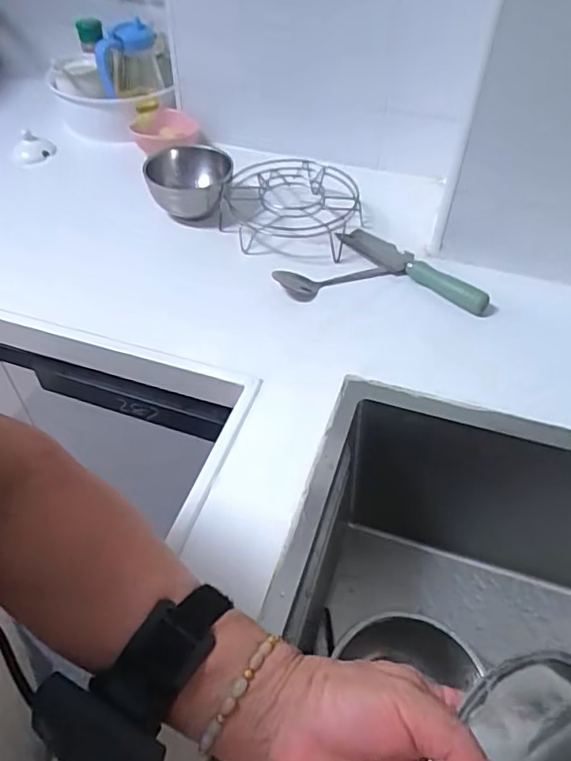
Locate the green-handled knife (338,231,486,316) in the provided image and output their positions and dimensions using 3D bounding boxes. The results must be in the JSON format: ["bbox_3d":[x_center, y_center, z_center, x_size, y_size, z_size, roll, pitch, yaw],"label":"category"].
[{"bbox_3d":[0.147,-0.133,0.647,0.037,0.023,0.195,-33,56,-27],"label":"green-handled knife"}]

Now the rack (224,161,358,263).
[{"bbox_3d":[0.010,-0.223,0.703,0.165,0.055,0.135,11,49,10],"label":"rack"}]

